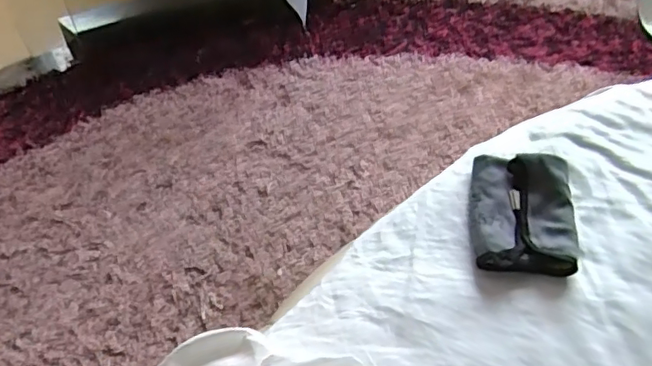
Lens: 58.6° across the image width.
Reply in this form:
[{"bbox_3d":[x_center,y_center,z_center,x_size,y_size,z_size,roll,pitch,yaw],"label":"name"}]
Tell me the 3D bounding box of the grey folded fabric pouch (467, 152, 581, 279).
[{"bbox_3d":[0.216,0.029,0.636,0.106,0.027,0.143,2,52,1],"label":"grey folded fabric pouch"}]

